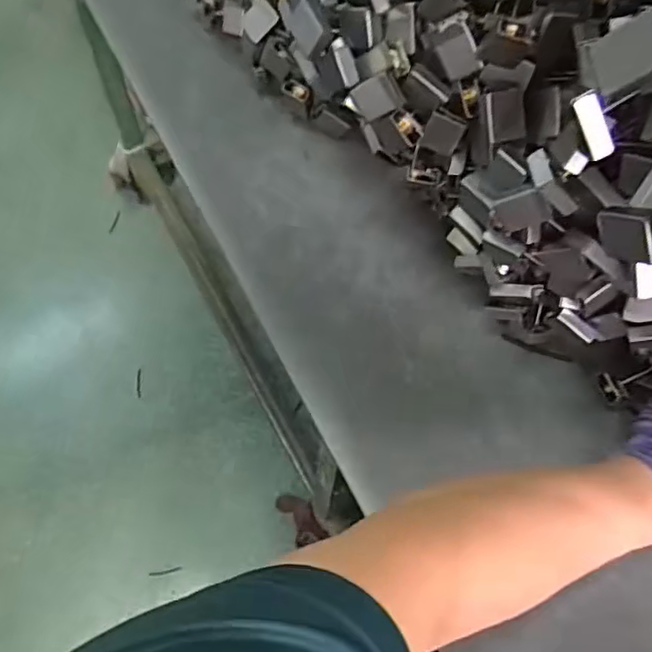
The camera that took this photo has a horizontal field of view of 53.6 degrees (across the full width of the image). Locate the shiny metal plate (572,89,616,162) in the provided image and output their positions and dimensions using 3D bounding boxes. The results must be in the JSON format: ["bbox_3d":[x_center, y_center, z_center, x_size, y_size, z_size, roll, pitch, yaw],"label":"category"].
[{"bbox_3d":[0.127,-0.094,0.304,0.009,0.012,0.033,-39,116,-17],"label":"shiny metal plate"}]

